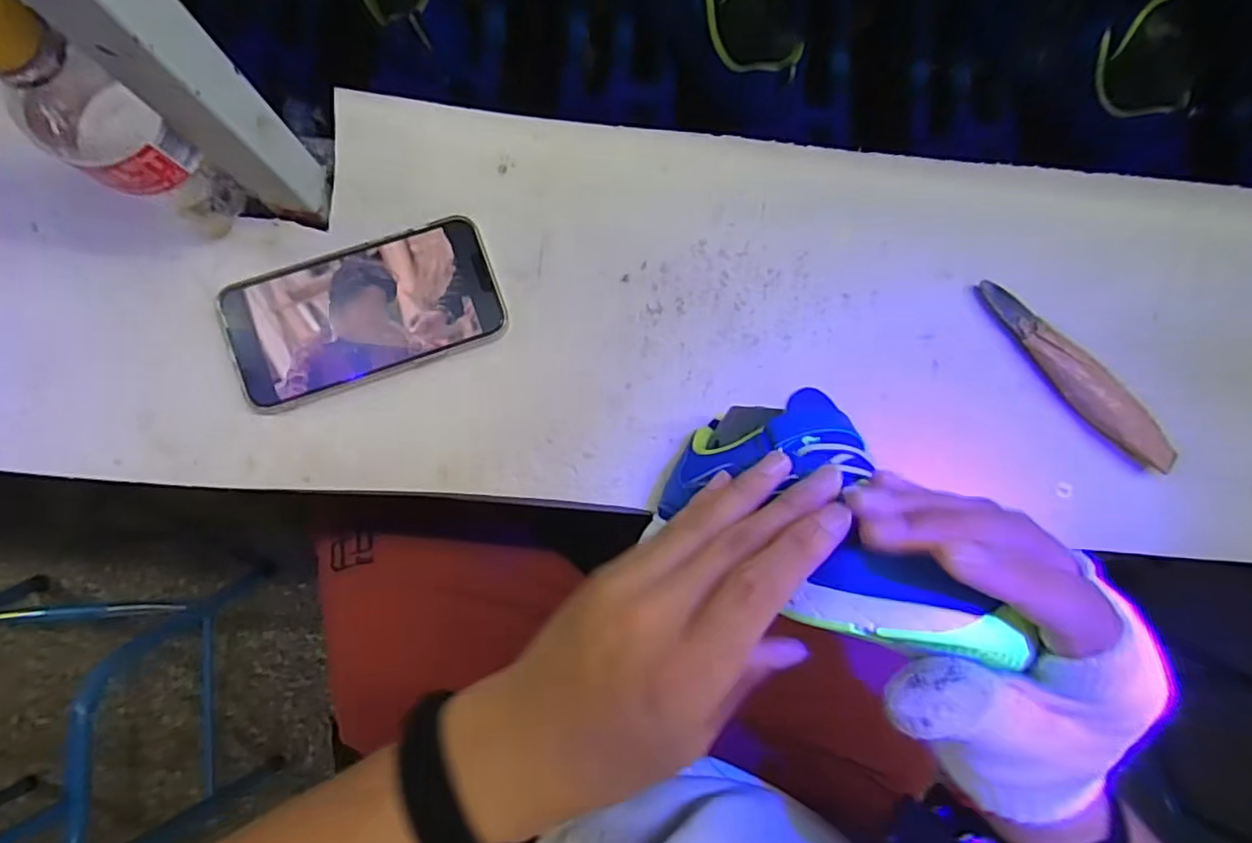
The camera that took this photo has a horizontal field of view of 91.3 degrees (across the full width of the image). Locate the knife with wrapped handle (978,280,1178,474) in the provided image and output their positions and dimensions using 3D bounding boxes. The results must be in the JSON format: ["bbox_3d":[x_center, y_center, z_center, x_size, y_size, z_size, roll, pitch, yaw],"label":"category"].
[{"bbox_3d":[0.292,-0.030,0.398,0.028,0.020,0.157,-42,89,-5],"label":"knife with wrapped handle"}]

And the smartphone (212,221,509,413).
[{"bbox_3d":[-0.161,-0.068,0.381,0.161,0.015,0.083,-20,87,-5],"label":"smartphone"}]

